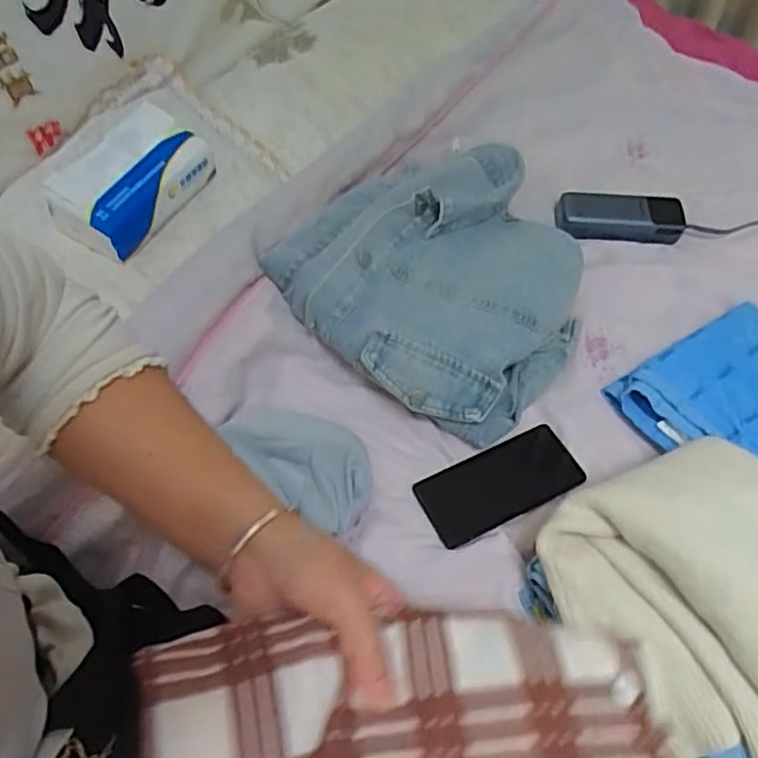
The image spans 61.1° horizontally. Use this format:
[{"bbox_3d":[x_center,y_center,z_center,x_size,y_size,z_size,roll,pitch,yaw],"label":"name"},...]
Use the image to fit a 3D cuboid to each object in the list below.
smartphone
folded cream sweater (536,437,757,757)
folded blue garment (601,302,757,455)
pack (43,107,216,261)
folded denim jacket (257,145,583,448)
[{"bbox_3d":[0.124,0.106,0.651,0.165,0.008,0.074,-22,58,-14],"label":"smartphone"},{"bbox_3d":[0.269,0.167,0.502,0.218,0.078,0.246,-33,61,-19],"label":"folded cream sweater"},{"bbox_3d":[0.383,0.032,0.671,0.211,0.035,0.198,-27,60,-17],"label":"folded blue garment"},{"bbox_3d":[-0.257,-0.213,0.678,0.105,0.074,0.180,20,59,14],"label":"pack"},{"bbox_3d":[0.088,-0.122,0.731,0.310,0.101,0.337,38,64,23],"label":"folded denim jacket"}]

